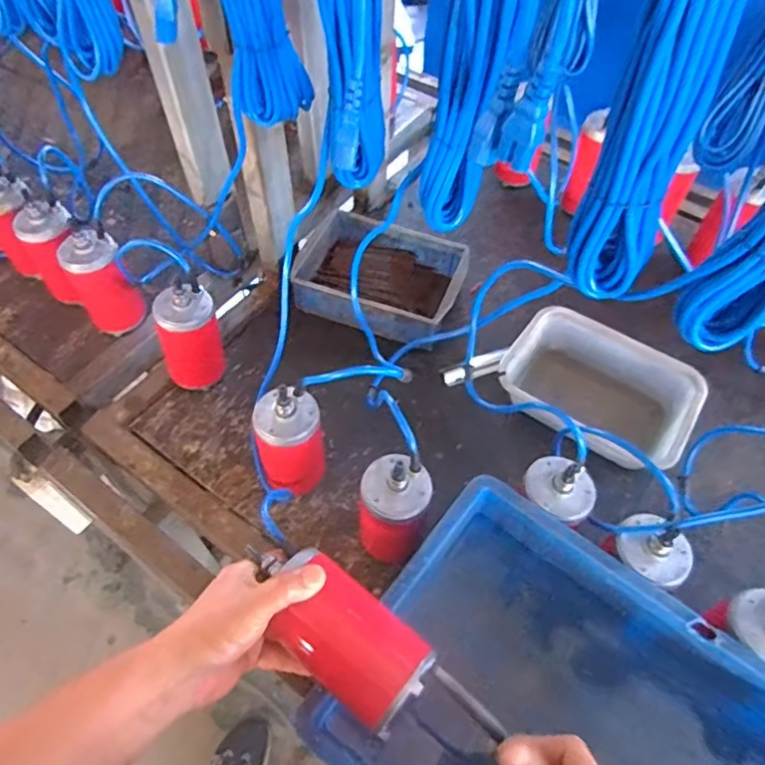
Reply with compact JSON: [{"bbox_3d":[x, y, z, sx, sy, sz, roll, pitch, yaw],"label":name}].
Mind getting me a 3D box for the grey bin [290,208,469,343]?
[{"bbox_3d":[0.001,-0.167,0.930,0.249,0.063,0.213,22,58,13],"label":"grey bin"}]

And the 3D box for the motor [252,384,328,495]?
[{"bbox_3d":[-0.108,0.081,0.699,0.074,0.165,0.078,1,56,-1],"label":"motor"}]

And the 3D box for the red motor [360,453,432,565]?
[{"bbox_3d":[0.013,0.153,0.650,0.081,0.162,0.091,18,58,11],"label":"red motor"}]

